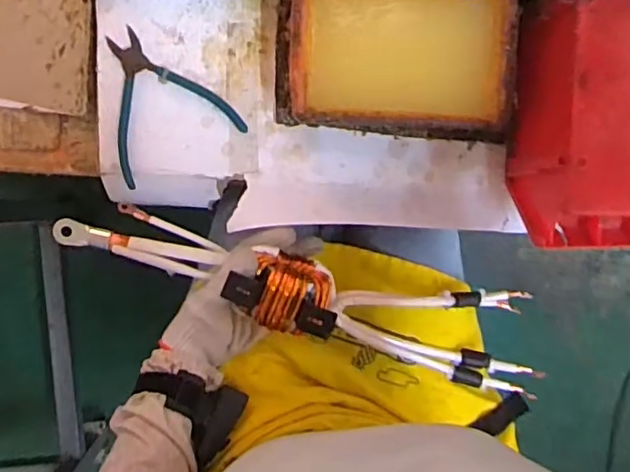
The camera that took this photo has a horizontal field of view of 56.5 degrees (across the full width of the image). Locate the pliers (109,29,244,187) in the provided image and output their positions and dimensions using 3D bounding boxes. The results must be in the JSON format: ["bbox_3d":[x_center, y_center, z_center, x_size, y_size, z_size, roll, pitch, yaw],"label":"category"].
[{"bbox_3d":[-0.154,-0.135,0.567,0.125,0.008,0.134,-28,95,-2],"label":"pliers"}]

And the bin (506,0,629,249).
[{"bbox_3d":[0.269,-0.106,0.544,0.155,0.113,0.234,2,94,-5],"label":"bin"}]

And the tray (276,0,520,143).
[{"bbox_3d":[0.076,-0.165,0.551,0.222,0.066,0.137,1,94,-4],"label":"tray"}]

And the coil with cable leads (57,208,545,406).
[{"bbox_3d":[0.005,0.051,0.565,0.481,0.112,0.100,19,92,-14],"label":"coil with cable leads"}]

